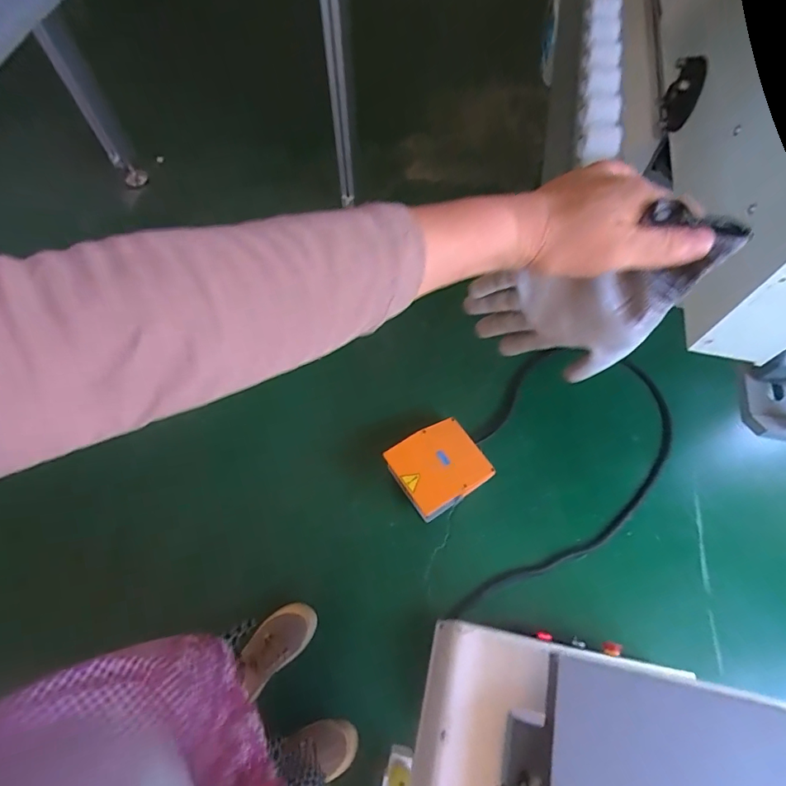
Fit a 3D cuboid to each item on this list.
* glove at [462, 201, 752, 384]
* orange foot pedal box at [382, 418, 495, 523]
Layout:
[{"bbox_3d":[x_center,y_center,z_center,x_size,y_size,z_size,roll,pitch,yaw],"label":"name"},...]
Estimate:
[{"bbox_3d":[0.138,-0.061,0.351,0.095,0.193,0.048,42,62,-30],"label":"glove"},{"bbox_3d":[0.114,0.182,1.139,0.224,0.125,0.181,-28,67,-14],"label":"orange foot pedal box"}]

